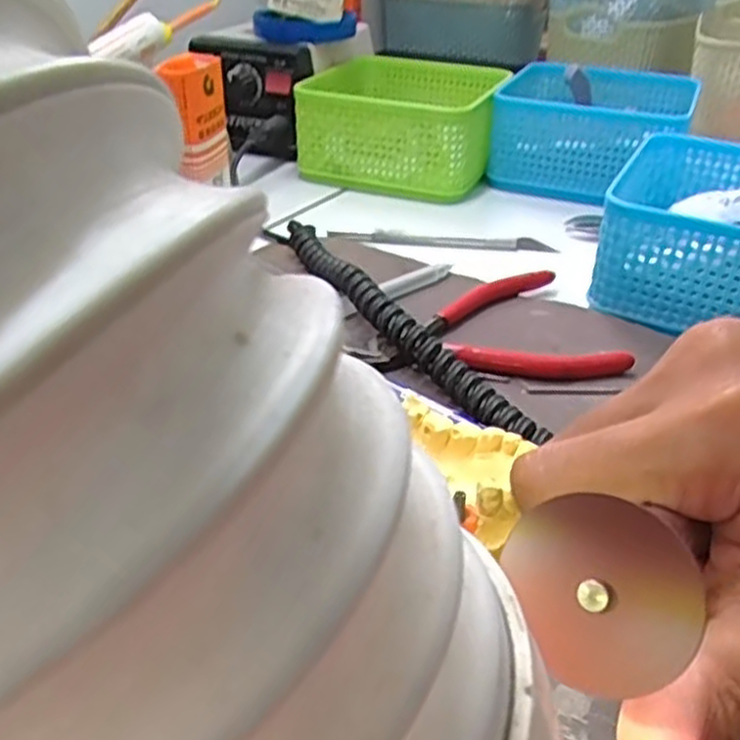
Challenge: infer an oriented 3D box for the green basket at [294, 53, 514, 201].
[{"bbox_3d":[0.027,-0.183,0.575,0.133,0.063,0.132,11,34,13],"label":"green basket"}]

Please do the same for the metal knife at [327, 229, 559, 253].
[{"bbox_3d":[0.043,-0.080,0.473,0.133,0.008,0.012,4,33,2],"label":"metal knife"}]

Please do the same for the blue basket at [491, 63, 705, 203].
[{"bbox_3d":[0.163,-0.175,0.565,0.128,0.061,0.133,14,35,17],"label":"blue basket"}]

